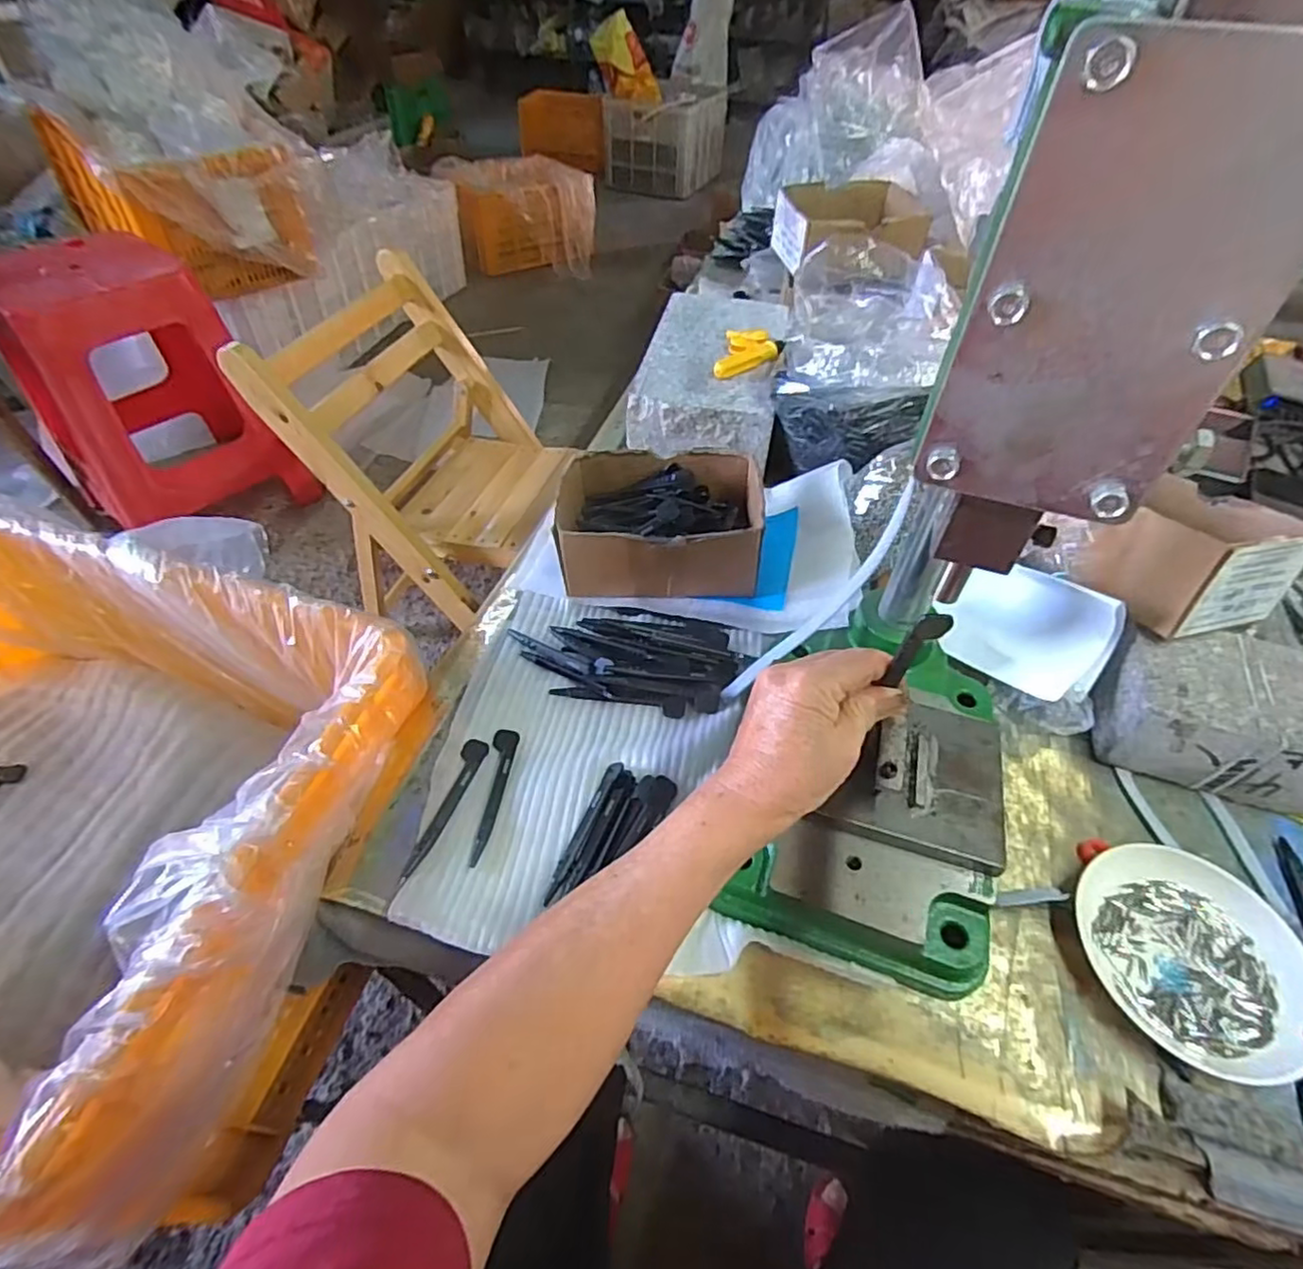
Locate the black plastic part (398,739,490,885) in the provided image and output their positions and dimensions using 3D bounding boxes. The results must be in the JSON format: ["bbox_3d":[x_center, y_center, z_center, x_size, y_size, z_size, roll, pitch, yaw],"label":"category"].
[{"bbox_3d":[-0.131,0.110,0.421,0.016,0.004,0.103,11,49,8],"label":"black plastic part"}]

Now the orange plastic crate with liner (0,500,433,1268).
[{"bbox_3d":[-0.431,0.122,0.466,0.493,0.212,0.352,15,49,11],"label":"orange plastic crate with liner"}]

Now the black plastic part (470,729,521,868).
[{"bbox_3d":[-0.104,0.103,0.430,0.016,0.005,0.099,4,48,1],"label":"black plastic part"}]

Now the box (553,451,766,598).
[{"bbox_3d":[0.006,-0.098,0.562,0.161,0.063,0.132,1,48,-2],"label":"box"}]

